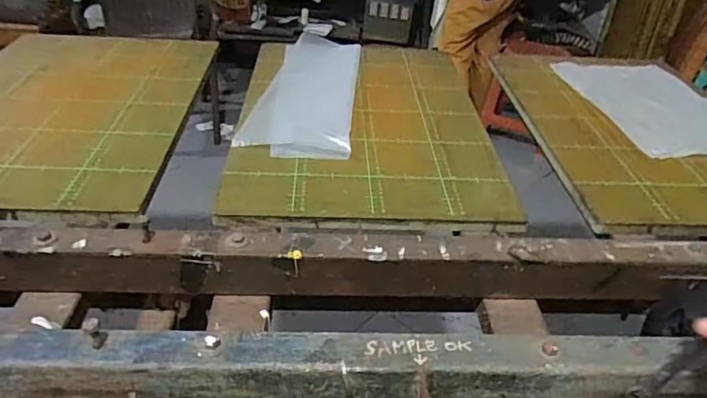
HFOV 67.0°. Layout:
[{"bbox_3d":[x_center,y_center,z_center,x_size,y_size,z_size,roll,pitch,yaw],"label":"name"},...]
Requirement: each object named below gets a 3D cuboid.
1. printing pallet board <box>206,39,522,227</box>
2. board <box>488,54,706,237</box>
[{"bbox_3d":[0.015,-0.149,0.900,0.394,0.014,0.584,2,37,-3],"label":"printing pallet board"},{"bbox_3d":[0.508,-0.131,0.930,0.416,0.026,0.575,1,37,-4],"label":"board"}]

